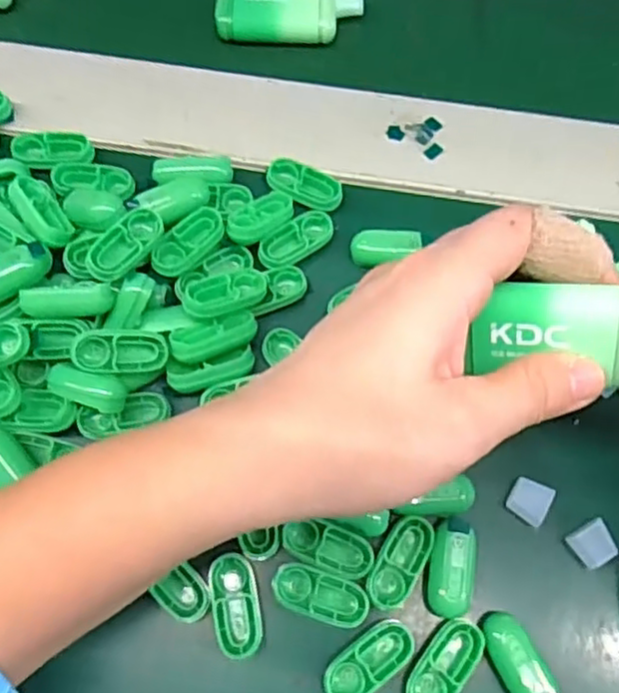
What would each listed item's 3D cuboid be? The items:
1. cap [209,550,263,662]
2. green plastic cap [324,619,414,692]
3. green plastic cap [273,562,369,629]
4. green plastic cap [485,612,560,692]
[{"bbox_3d":[-0.025,0.089,0.232,0.016,0.004,0.034,-11,70,-8],"label":"cap"},{"bbox_3d":[0.020,0.108,0.230,0.033,0.007,0.016,-37,76,-16],"label":"green plastic cap"},{"bbox_3d":[0.004,0.087,0.236,0.034,0.004,0.015,18,69,3],"label":"green plastic cap"},{"bbox_3d":[0.071,0.109,0.231,0.015,0.013,0.032,-21,72,-11],"label":"green plastic cap"}]

